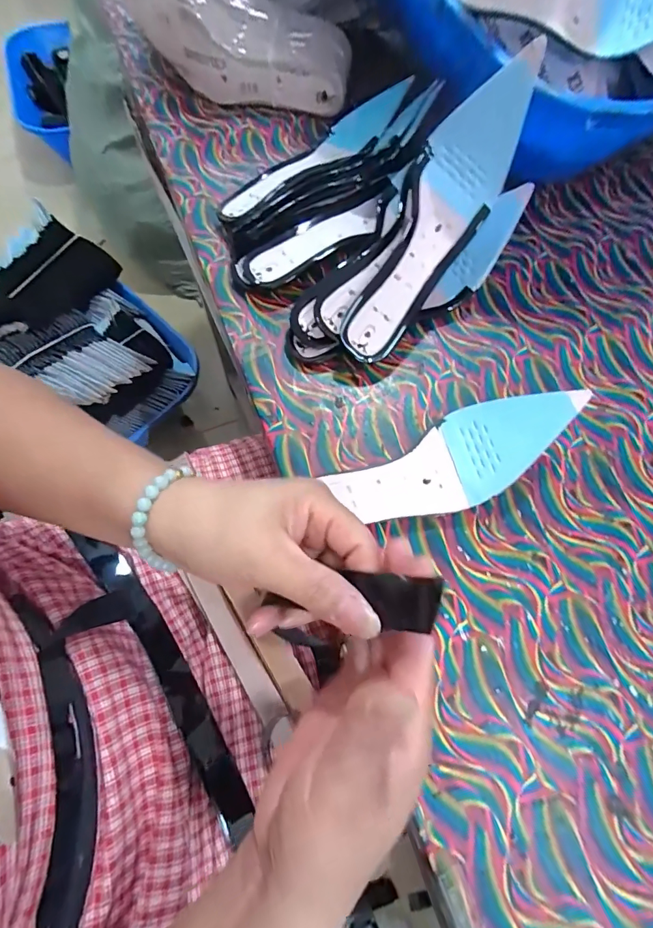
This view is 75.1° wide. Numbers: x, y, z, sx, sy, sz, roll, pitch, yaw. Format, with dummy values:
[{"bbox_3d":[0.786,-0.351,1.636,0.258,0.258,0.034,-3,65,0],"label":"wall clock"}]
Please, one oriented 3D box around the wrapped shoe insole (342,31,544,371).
[{"bbox_3d":[0.083,-0.204,0.364,0.075,0.081,0.246,31,95,10],"label":"wrapped shoe insole"}]

